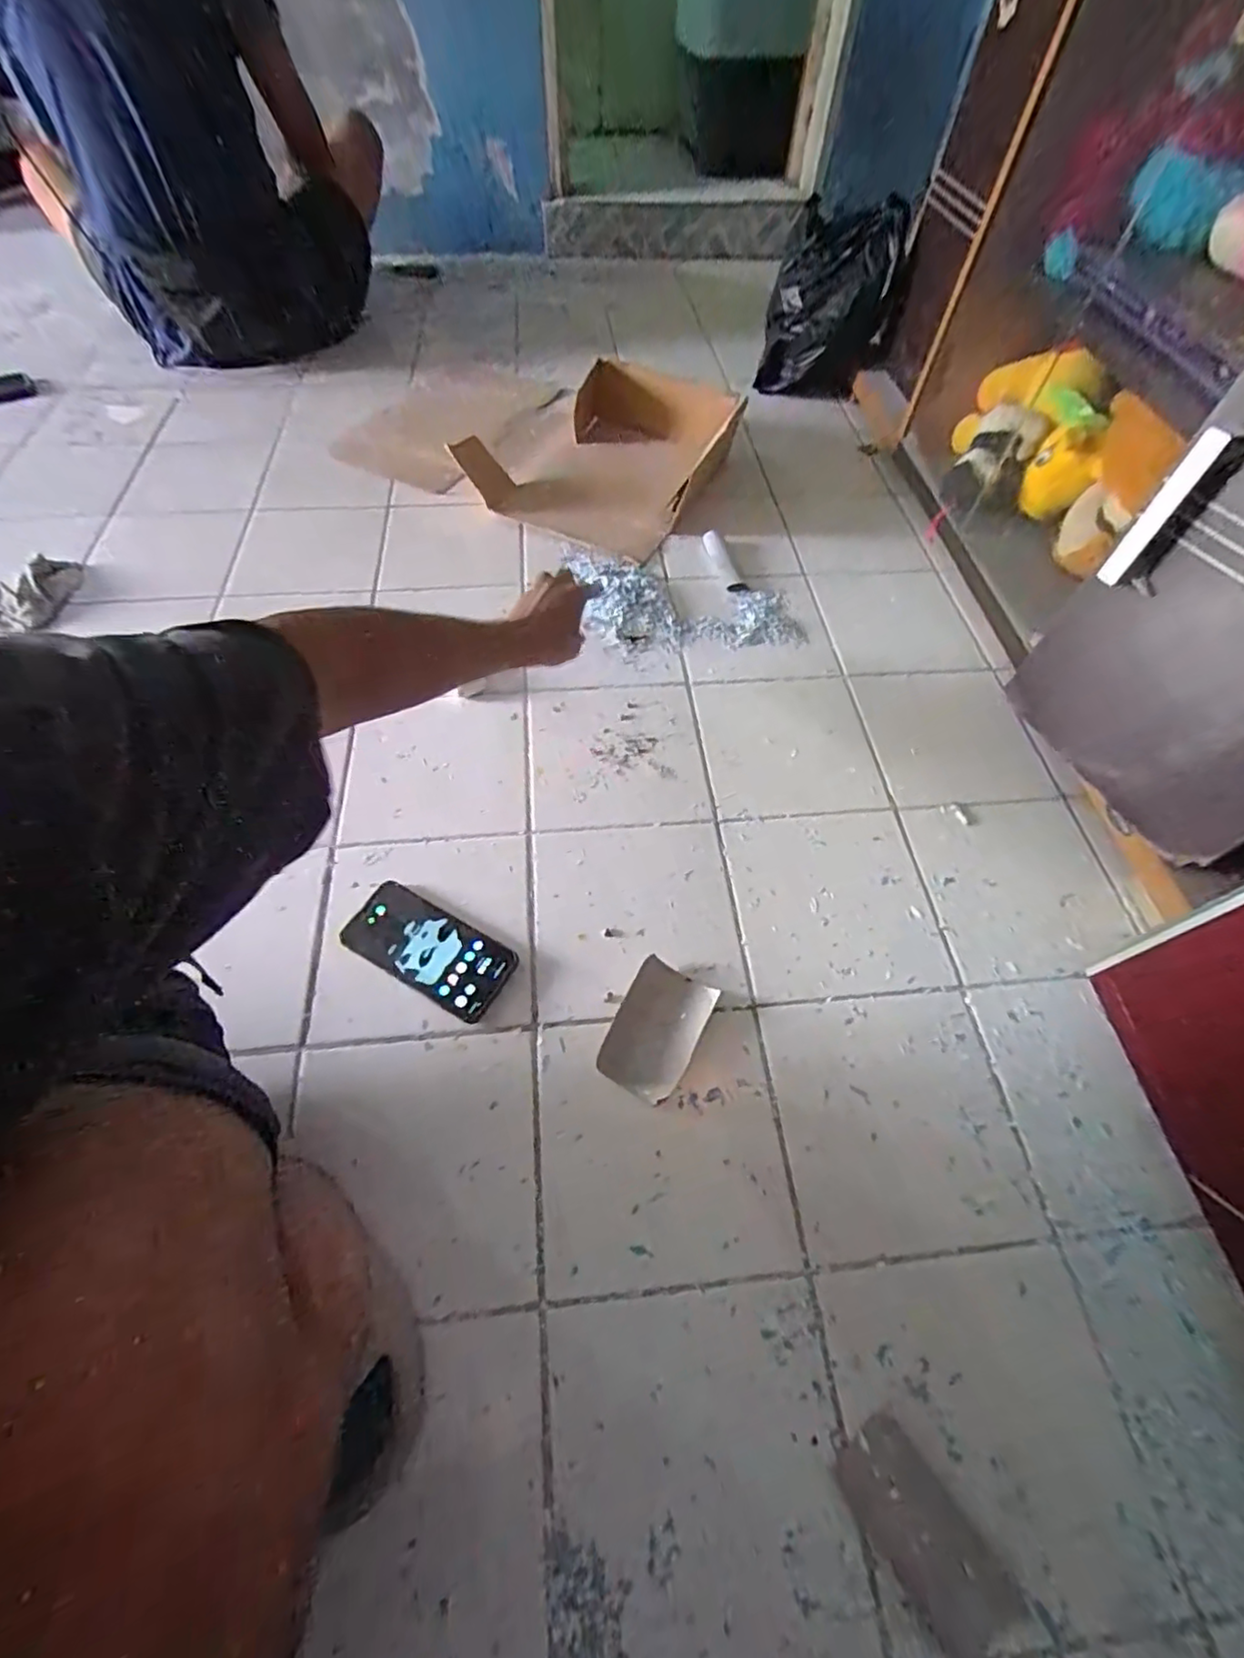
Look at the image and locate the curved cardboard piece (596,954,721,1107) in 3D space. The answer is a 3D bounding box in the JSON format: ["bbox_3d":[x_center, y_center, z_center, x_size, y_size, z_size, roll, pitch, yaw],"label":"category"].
[{"bbox_3d":[0.030,0.176,0.544,0.073,0.012,0.109,25,62,12],"label":"curved cardboard piece"}]

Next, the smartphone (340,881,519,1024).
[{"bbox_3d":[-0.180,0.111,0.576,0.157,0.014,0.075,27,62,13],"label":"smartphone"}]

